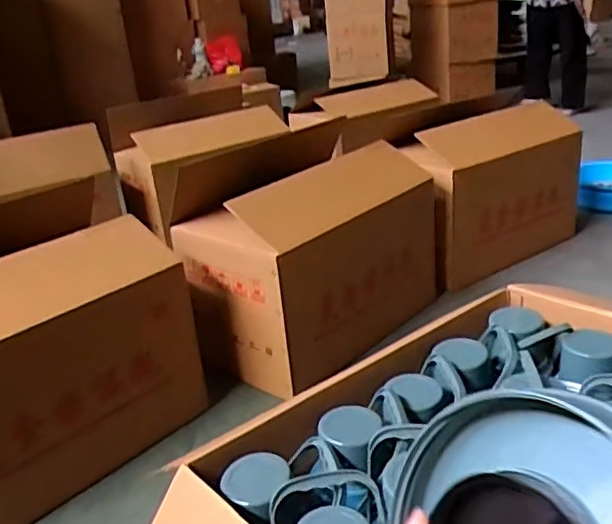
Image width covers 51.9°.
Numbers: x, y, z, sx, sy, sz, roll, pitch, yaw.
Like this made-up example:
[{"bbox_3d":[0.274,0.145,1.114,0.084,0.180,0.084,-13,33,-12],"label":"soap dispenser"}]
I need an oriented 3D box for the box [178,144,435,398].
[{"bbox_3d":[0.047,-0.026,1.751,0.322,0.462,0.708,16,32,43],"label":"box"}]

